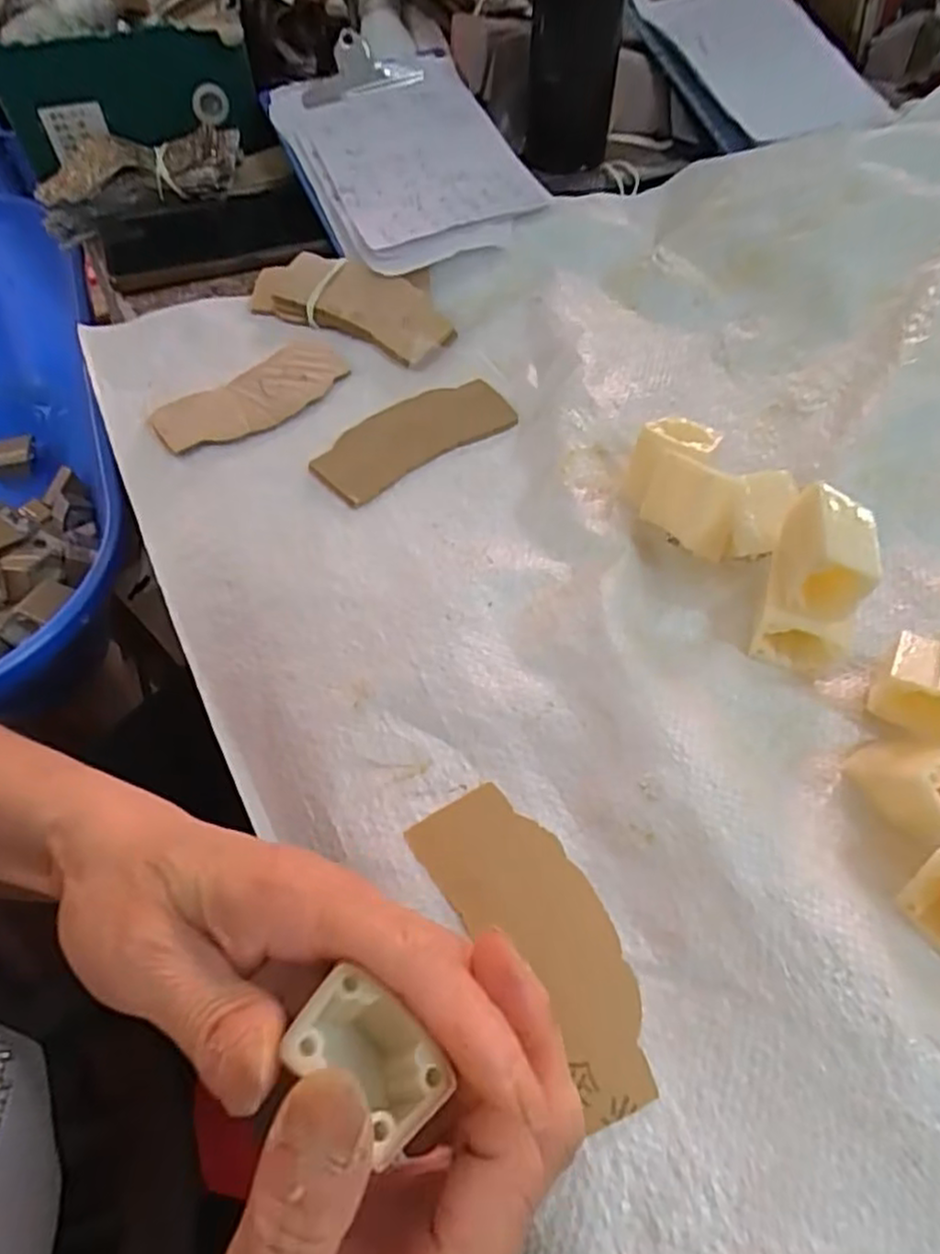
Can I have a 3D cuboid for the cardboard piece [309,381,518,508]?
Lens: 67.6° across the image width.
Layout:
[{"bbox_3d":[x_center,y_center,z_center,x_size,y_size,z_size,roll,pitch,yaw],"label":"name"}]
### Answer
[{"bbox_3d":[-0.033,-0.104,0.380,0.111,0.009,0.052,-34,62,-19],"label":"cardboard piece"}]

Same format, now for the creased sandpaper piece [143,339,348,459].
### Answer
[{"bbox_3d":[-0.118,-0.128,0.389,0.109,0.008,0.049,-37,63,-21],"label":"creased sandpaper piece"}]

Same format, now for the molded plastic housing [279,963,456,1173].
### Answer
[{"bbox_3d":[-0.021,0.093,0.153,0.034,0.013,0.023,32,63,20],"label":"molded plastic housing"}]

